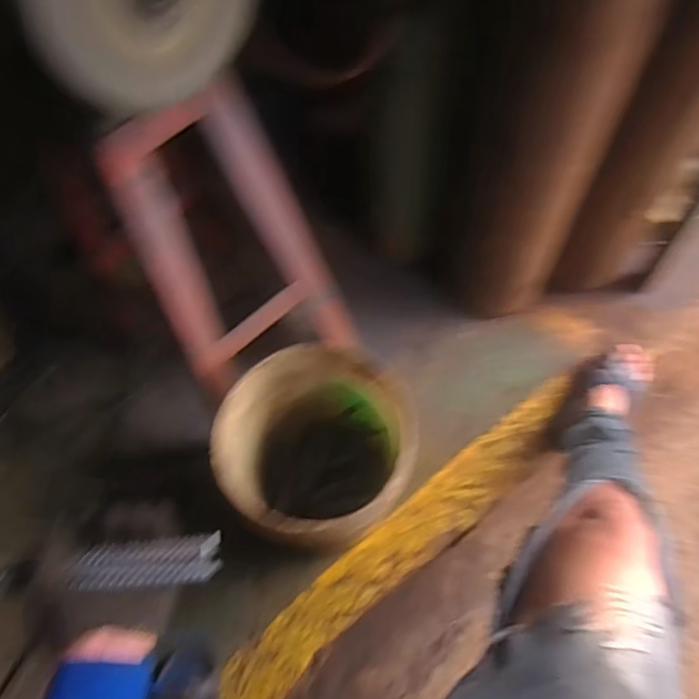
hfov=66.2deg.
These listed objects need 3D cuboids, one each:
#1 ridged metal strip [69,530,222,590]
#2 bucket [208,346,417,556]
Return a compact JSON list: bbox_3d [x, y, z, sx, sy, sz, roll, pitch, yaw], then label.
[{"bbox_3d":[-0.184,0.195,0.495,0.124,0.017,0.039,4,55,-21],"label":"ridged metal strip"},{"bbox_3d":[-0.054,0.181,0.894,0.295,0.244,0.281,0,61,1],"label":"bucket"}]

